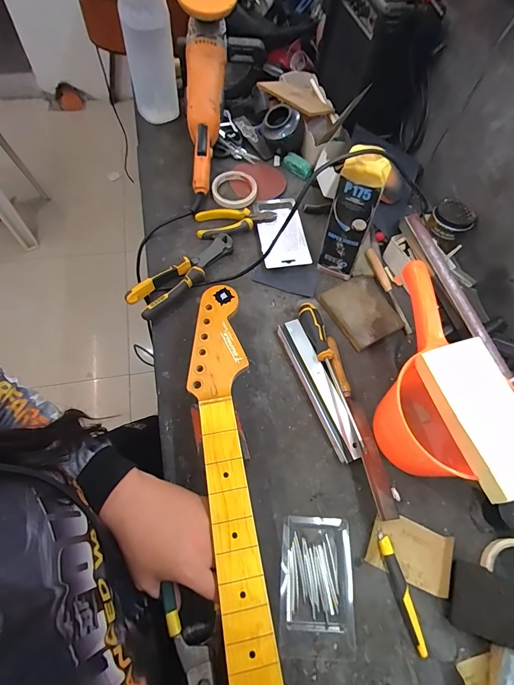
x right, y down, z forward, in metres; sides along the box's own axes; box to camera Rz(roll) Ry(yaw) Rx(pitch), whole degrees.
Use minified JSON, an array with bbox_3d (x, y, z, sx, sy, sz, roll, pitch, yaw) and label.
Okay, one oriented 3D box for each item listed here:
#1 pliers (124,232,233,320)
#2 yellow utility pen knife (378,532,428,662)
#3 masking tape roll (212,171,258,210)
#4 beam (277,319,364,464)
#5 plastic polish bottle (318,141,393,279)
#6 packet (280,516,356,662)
[{"bbox_3d":[-0.123,-0.119,0.591,0.054,0.030,0.209,40,68,15],"label":"pliers"},{"bbox_3d":[0.177,0.302,0.413,0.019,0.014,0.122,-12,65,-10],"label":"yellow utility pen knife"},{"bbox_3d":[-0.047,-0.316,0.696,0.089,0.017,0.101,-16,66,-12],"label":"masking tape roll"},{"bbox_3d":[0.094,0.066,0.522,0.037,0.024,0.227,-19,66,-13],"label":"beam"},{"bbox_3d":[0.145,-0.188,0.538,0.071,0.221,0.031,28,65,10],"label":"plastic polish bottle"},{"bbox_3d":[0.072,0.288,0.410,0.087,0.022,0.141,6,63,-1],"label":"packet"}]

